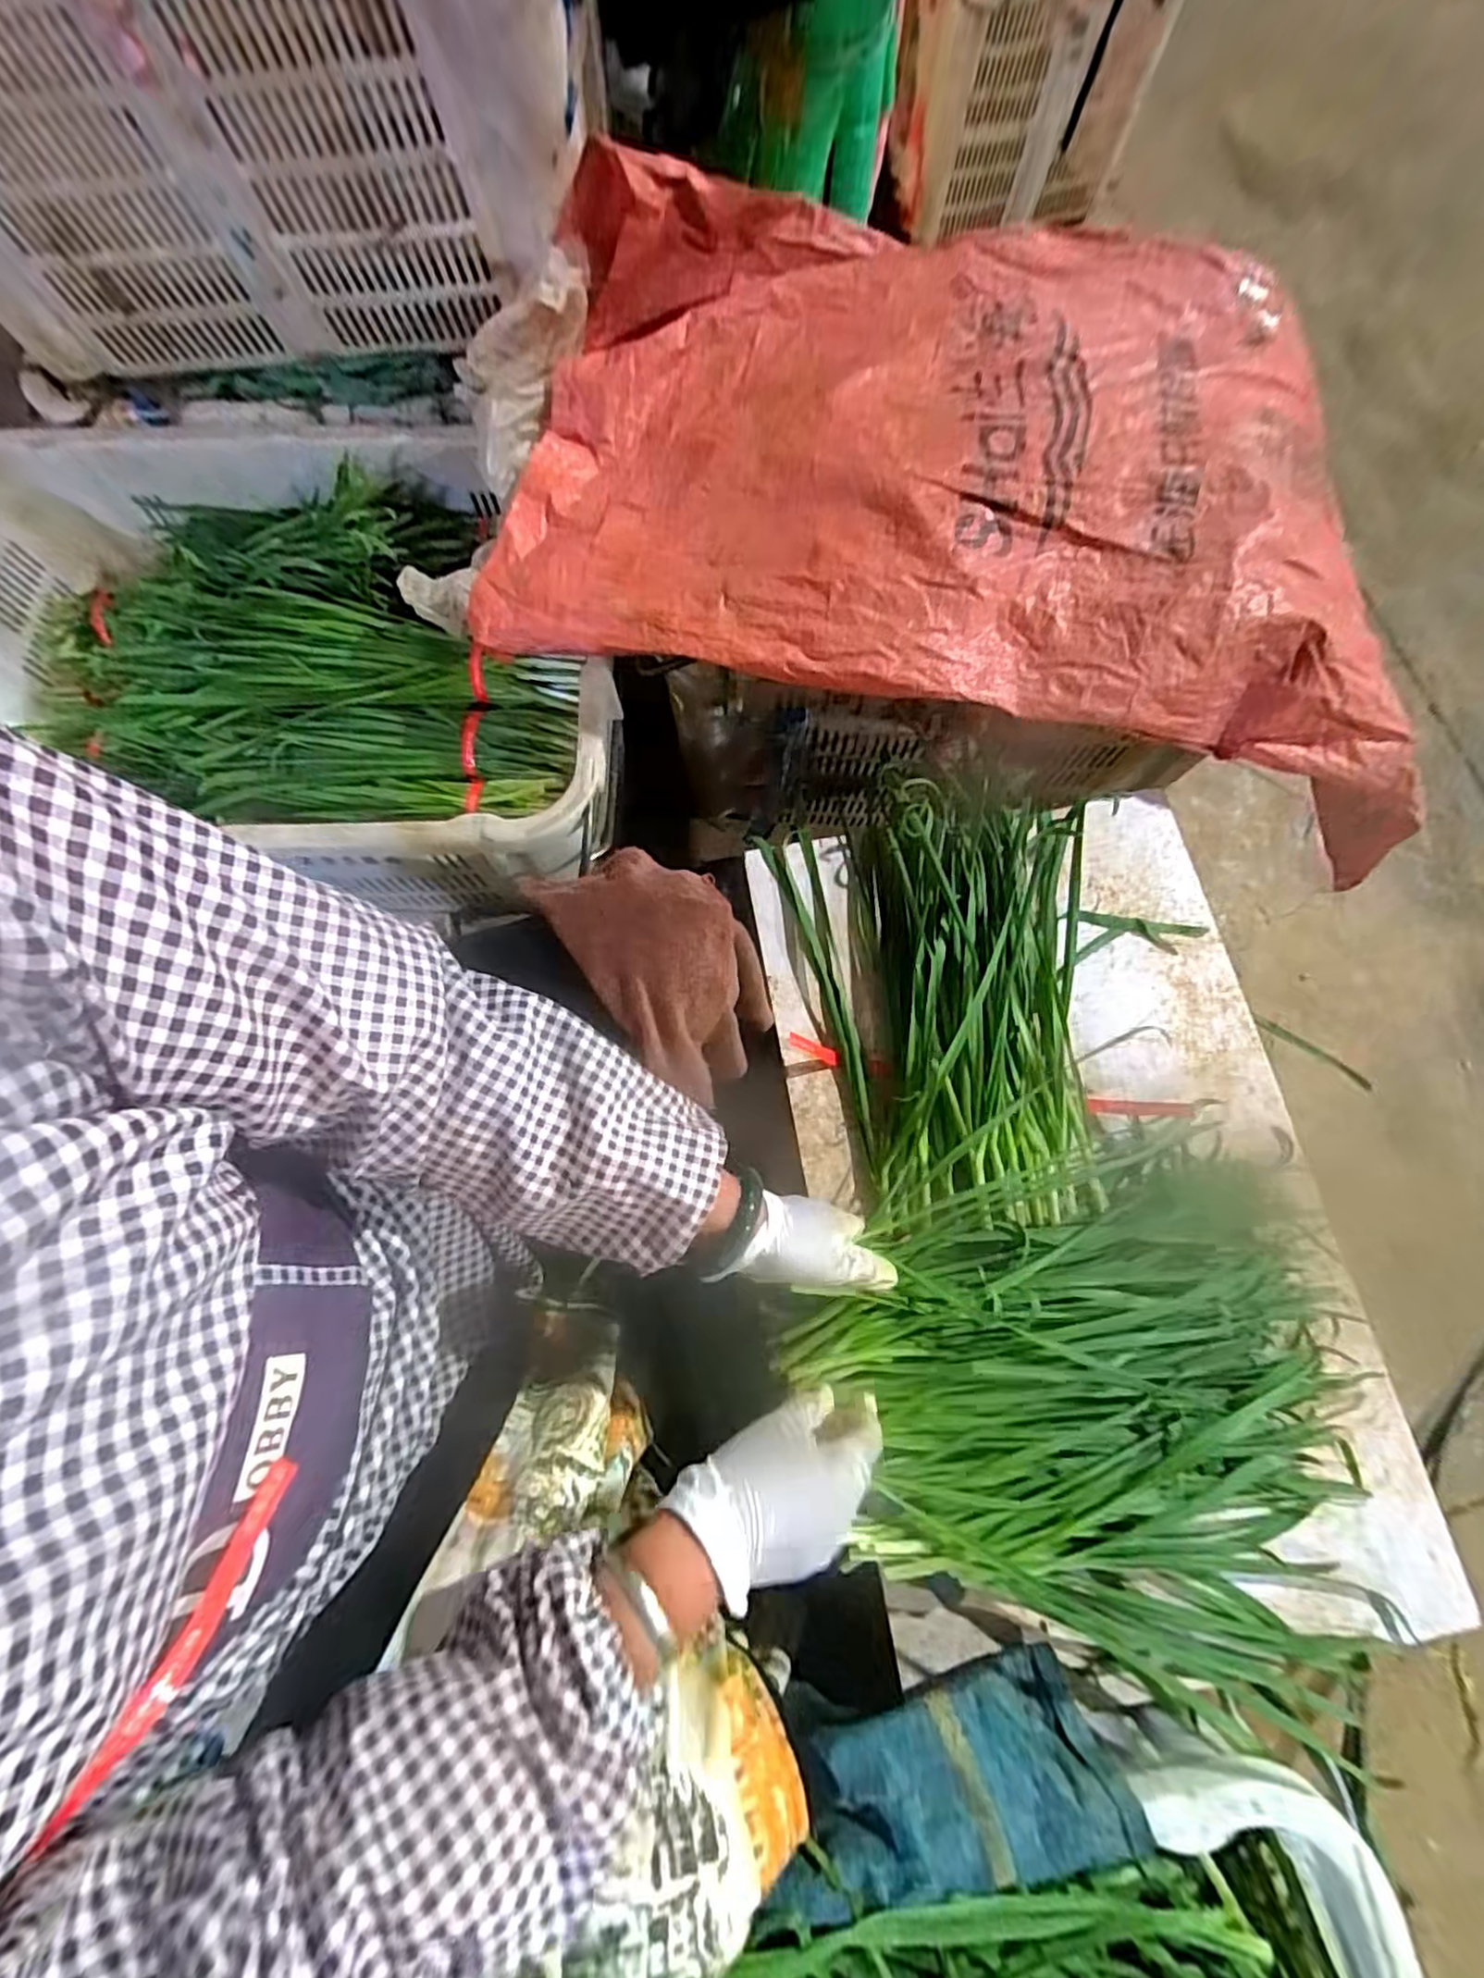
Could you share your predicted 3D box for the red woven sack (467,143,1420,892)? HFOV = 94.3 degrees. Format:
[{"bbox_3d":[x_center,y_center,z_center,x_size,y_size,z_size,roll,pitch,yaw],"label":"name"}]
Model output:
[{"bbox_3d":[0.263,-0.486,0.636,0.886,0.173,0.600,14,75,3],"label":"red woven sack"}]

